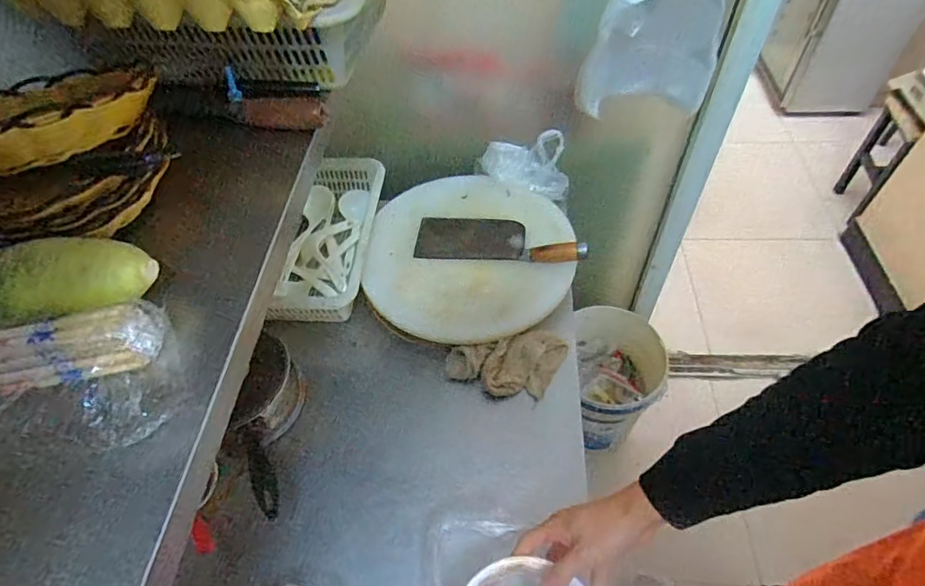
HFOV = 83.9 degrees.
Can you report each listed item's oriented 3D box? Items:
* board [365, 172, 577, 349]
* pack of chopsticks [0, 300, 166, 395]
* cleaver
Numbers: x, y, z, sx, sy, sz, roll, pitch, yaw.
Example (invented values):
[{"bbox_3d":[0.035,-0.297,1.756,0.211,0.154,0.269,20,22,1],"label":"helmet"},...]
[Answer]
[{"bbox_3d":[0.010,-0.068,0.918,0.356,0.034,0.349,-3,57,5],"label":"board"},{"bbox_3d":[-0.326,0.050,0.356,0.221,0.042,0.043,-14,53,-6],"label":"pack of chopsticks"},{"bbox_3d":[0.066,-0.103,0.907,0.293,0.034,0.111,4,52,6],"label":"cleaver"}]

